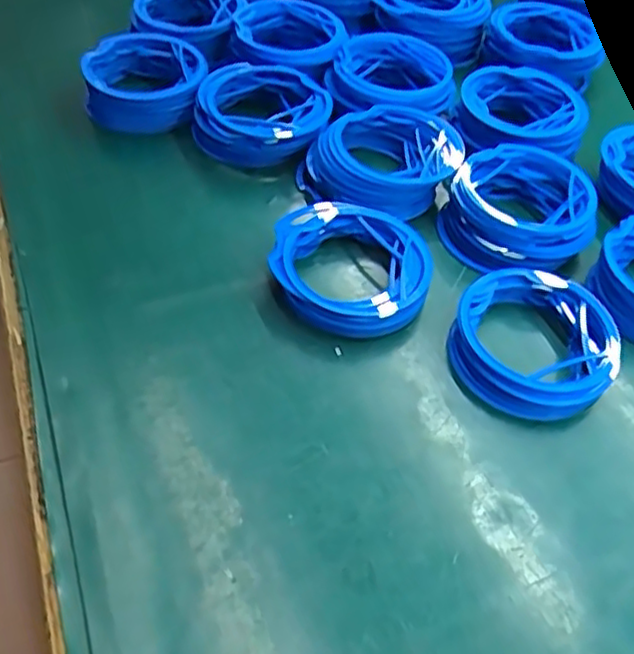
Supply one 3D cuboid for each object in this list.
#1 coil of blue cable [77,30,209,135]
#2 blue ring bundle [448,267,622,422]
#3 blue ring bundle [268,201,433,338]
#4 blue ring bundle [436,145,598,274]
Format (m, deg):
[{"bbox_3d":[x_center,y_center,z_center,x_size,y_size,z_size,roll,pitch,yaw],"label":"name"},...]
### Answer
[{"bbox_3d":[-0.138,-0.196,0.555,0.096,0.048,0.090,-3,49,-8],"label":"coil of blue cable"},{"bbox_3d":[0.134,0.009,0.420,0.098,0.028,0.094,3,49,-3],"label":"blue ring bundle"},{"bbox_3d":[0.022,-0.038,0.444,0.100,0.026,0.097,3,49,-3],"label":"blue ring bundle"},{"bbox_3d":[0.140,-0.081,0.486,0.104,0.042,0.100,12,49,4],"label":"blue ring bundle"}]

